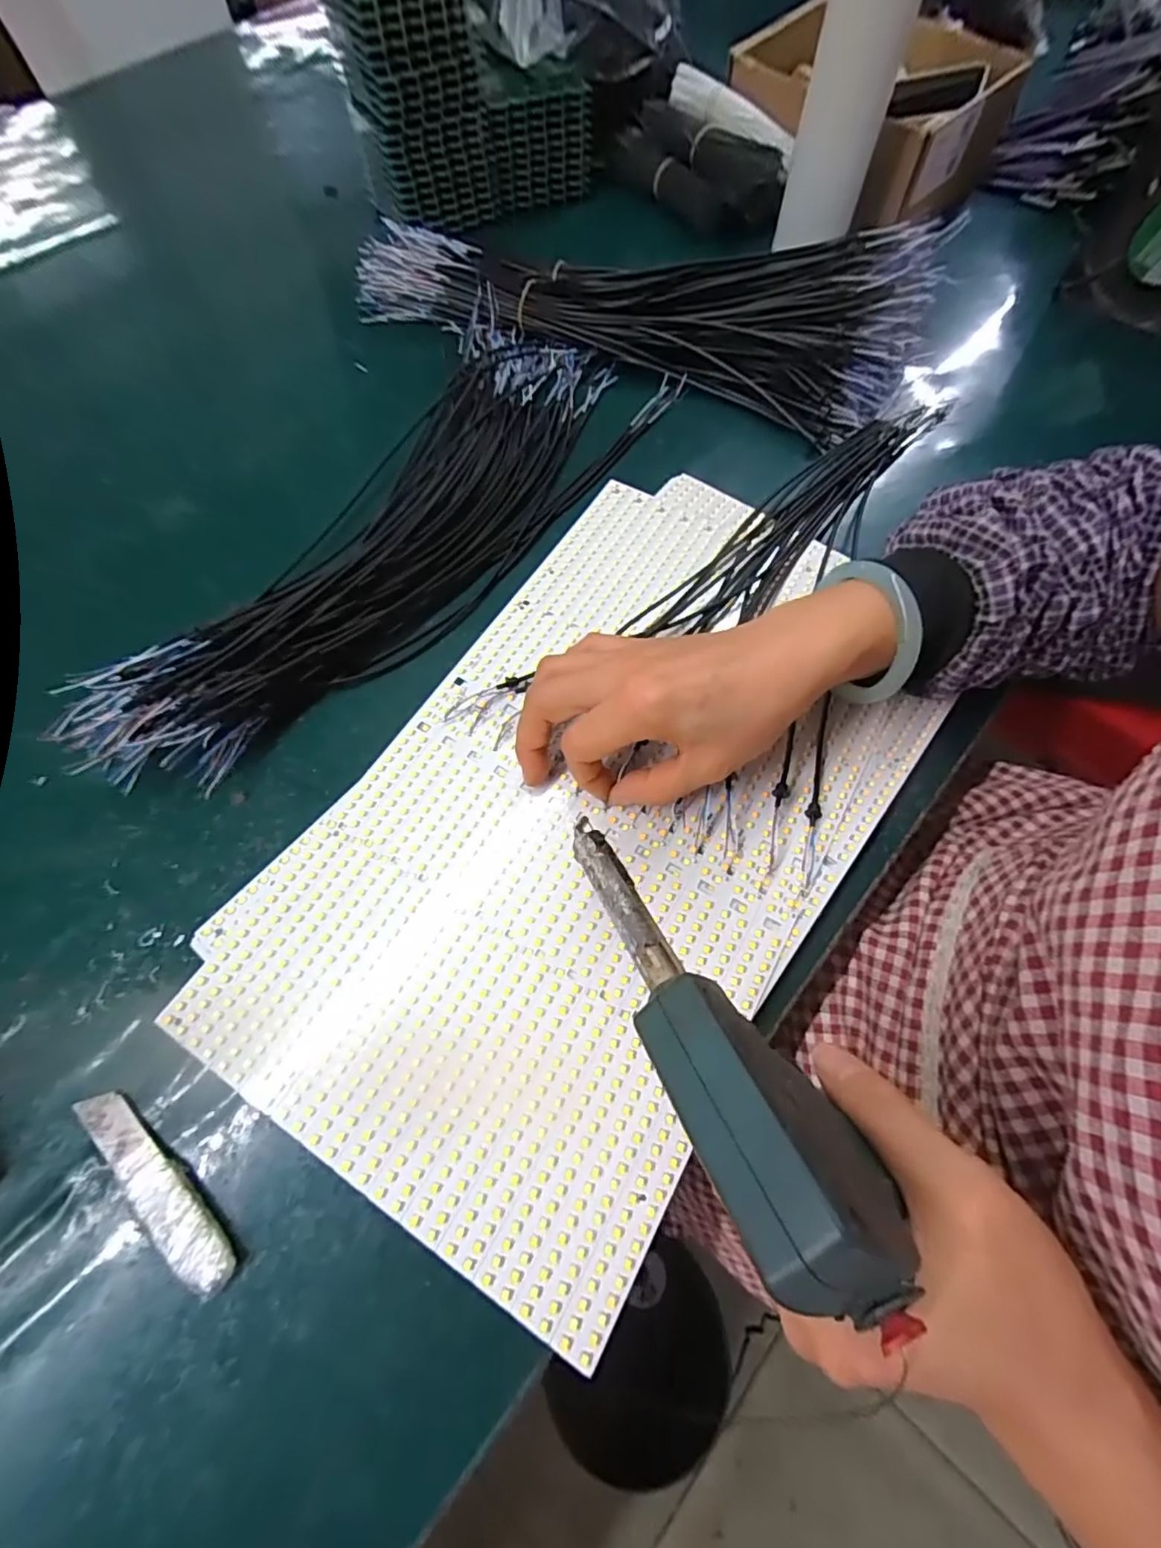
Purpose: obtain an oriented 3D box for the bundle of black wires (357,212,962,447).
[{"bbox_3d":[0.026,-0.387,0.463,0.469,0.058,0.121,19,68,11],"label":"bundle of black wires"}]

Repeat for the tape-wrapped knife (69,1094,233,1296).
[{"bbox_3d":[-0.189,0.181,0.256,0.105,0.009,0.019,36,72,17],"label":"tape-wrapped knife"}]

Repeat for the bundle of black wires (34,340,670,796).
[{"bbox_3d":[-0.129,-0.189,0.388,0.175,0.046,0.475,33,71,16],"label":"bundle of black wires"}]

